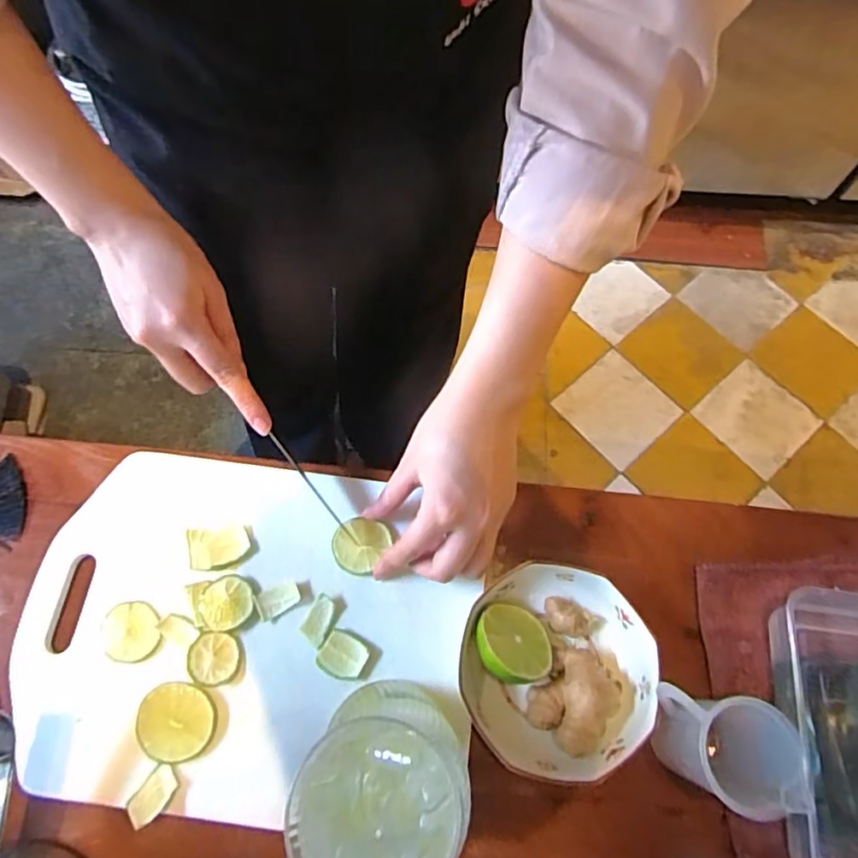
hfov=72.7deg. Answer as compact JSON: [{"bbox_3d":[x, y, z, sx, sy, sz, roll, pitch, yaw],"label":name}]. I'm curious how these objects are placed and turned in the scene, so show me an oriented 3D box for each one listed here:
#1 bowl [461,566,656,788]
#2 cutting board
[{"bbox_3d":[0.079,0.147,0.362,0.116,0.033,0.120,6,69,1],"label":"bowl"},{"bbox_3d":[-0.118,0.124,0.374,0.271,0.014,0.211,5,69,1],"label":"cutting board"}]

